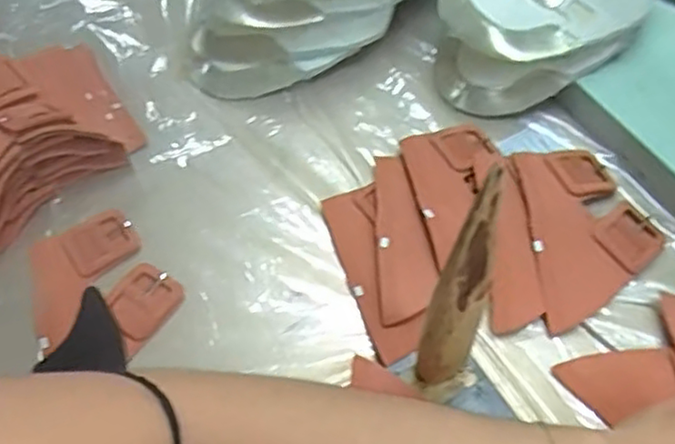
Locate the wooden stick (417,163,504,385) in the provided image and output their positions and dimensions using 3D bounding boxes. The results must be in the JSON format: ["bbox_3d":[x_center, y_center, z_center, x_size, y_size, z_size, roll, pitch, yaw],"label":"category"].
[{"bbox_3d":[0.065,0.048,0.373,0.030,0.223,0.026,14,58,12],"label":"wooden stick"}]

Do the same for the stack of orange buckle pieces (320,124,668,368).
[{"bbox_3d":[0.114,-0.002,0.525,0.225,0.024,0.181,-15,57,-7],"label":"stack of orange buckle pieces"}]

